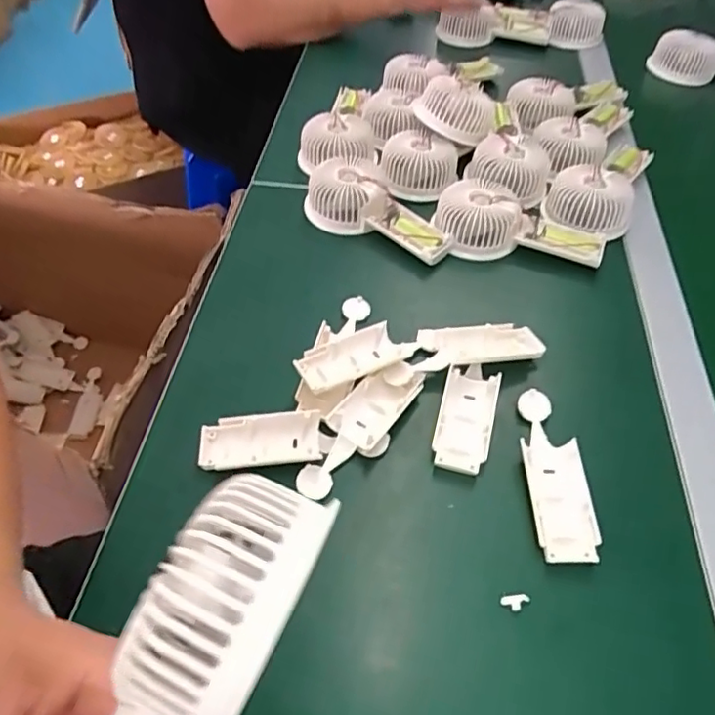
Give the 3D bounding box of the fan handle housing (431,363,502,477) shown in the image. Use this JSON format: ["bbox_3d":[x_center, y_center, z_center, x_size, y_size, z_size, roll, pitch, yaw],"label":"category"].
[{"bbox_3d":[0.082,0.044,0.450,0.041,0.025,0.089,13,51,8],"label":"fan handle housing"}]

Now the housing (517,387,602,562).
[{"bbox_3d":[0.138,0.081,0.425,0.040,0.019,0.129,1,51,-2],"label":"housing"}]

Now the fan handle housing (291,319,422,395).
[{"bbox_3d":[0.003,0.001,0.463,0.099,0.021,0.039,-21,54,-19],"label":"fan handle housing"}]

